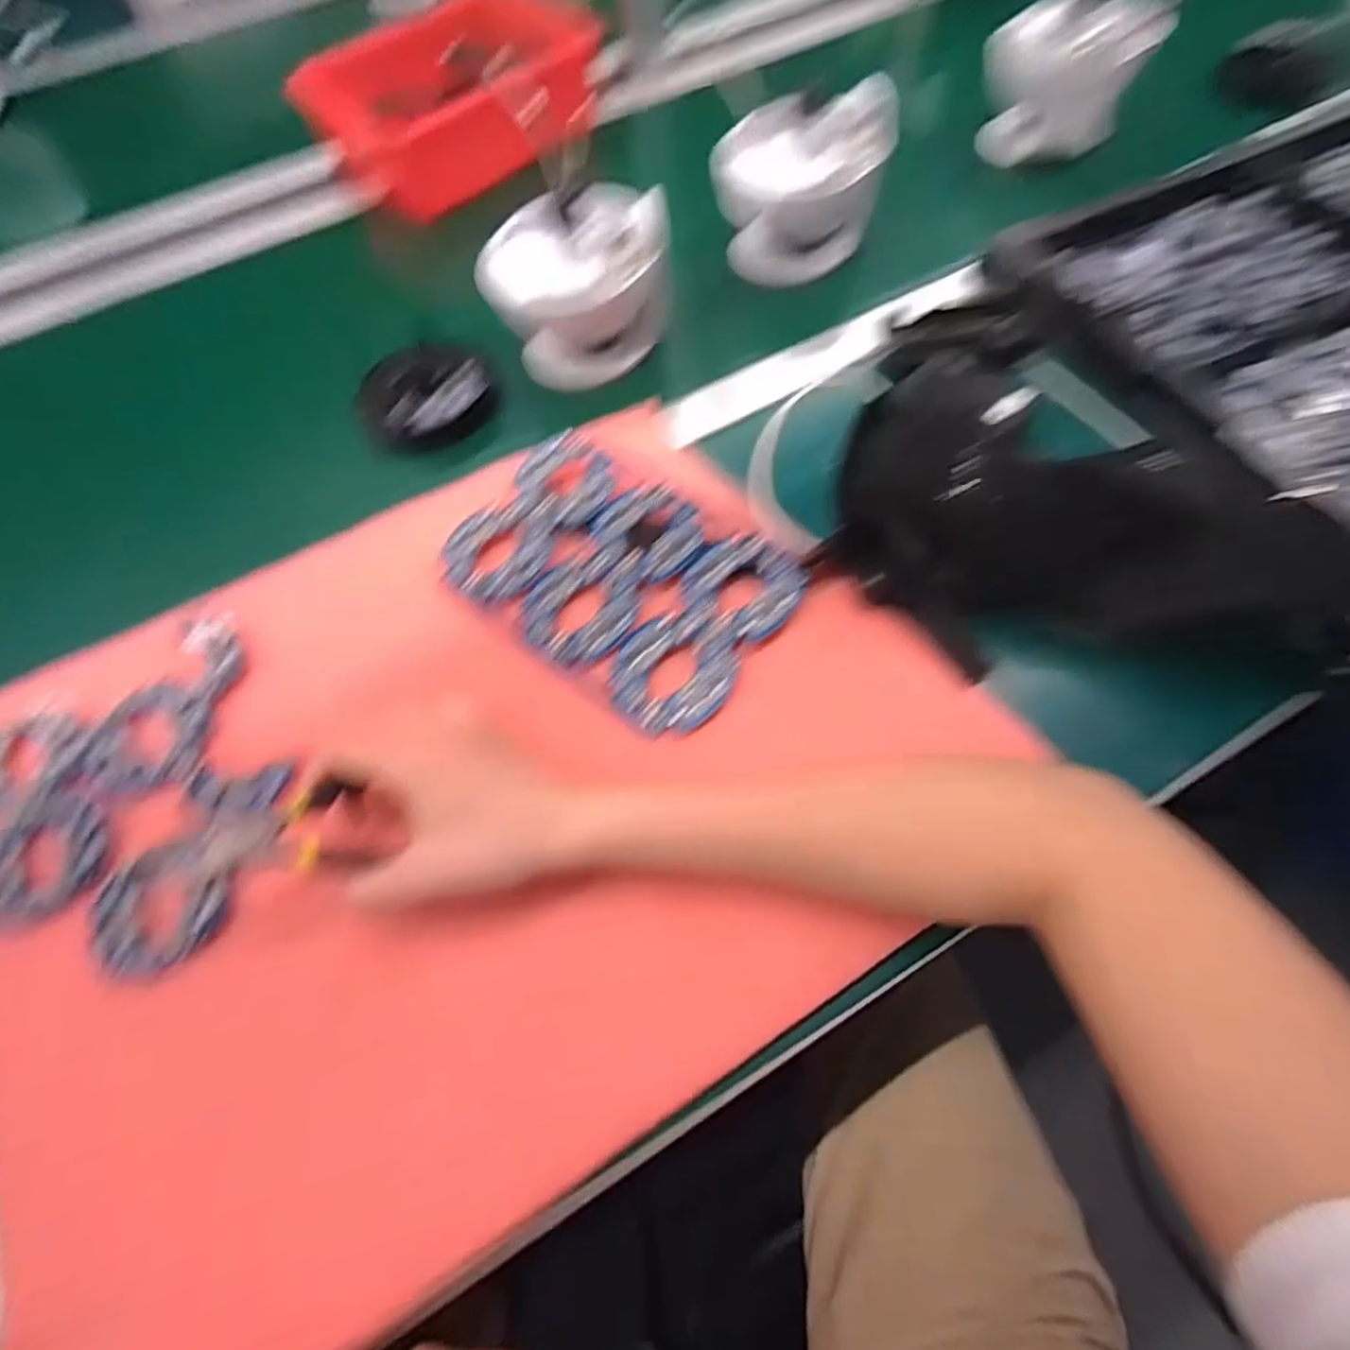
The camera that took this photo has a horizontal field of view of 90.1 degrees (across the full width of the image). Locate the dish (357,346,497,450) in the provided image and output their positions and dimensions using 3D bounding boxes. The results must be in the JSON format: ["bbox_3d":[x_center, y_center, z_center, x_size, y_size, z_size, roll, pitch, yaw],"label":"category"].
[{"bbox_3d":[-0.189,-0.209,0.508,0.090,0.034,0.094,-2,64,4],"label":"dish"}]

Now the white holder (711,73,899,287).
[{"bbox_3d":[0.099,-0.390,0.545,0.127,0.101,0.090,-14,64,-3],"label":"white holder"}]

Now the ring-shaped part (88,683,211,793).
[{"bbox_3d":[-0.297,0.034,0.382,0.063,0.004,0.059,-2,64,4],"label":"ring-shaped part"}]

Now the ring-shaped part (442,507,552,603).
[{"bbox_3d":[-0.113,-0.077,0.421,0.068,0.006,0.063,-2,64,4],"label":"ring-shaped part"}]

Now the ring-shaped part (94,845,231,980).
[{"bbox_3d":[-0.259,0.117,0.339,0.061,0.009,0.058,-2,64,4],"label":"ring-shaped part"}]

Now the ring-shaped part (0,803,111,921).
[{"bbox_3d":[-0.331,0.097,0.354,0.067,0.006,0.058,-5,64,2],"label":"ring-shaped part"}]

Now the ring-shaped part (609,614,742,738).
[{"bbox_3d":[-0.001,-0.001,0.376,0.067,0.004,0.073,-2,64,4],"label":"ring-shaped part"}]

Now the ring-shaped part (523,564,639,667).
[{"bbox_3d":[-0.056,-0.039,0.401,0.064,0.006,0.065,-2,64,4],"label":"ring-shaped part"}]

